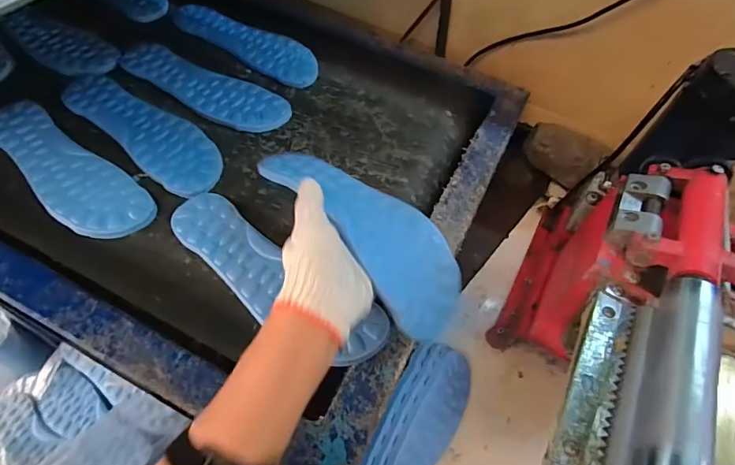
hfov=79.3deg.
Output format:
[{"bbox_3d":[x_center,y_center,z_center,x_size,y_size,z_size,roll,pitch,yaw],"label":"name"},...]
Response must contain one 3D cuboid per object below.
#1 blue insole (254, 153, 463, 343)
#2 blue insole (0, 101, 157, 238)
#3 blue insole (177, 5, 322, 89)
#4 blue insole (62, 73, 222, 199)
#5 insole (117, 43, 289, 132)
[{"bbox_3d":[-0.005,-0.013,0.422,0.081,0.045,0.241,-36,69,-25],"label":"blue insole"},{"bbox_3d":[-0.357,-0.077,0.514,0.260,0.008,0.082,34,60,17],"label":"blue insole"},{"bbox_3d":[-0.190,-0.298,0.685,0.271,0.008,0.082,31,59,15],"label":"blue insole"},{"bbox_3d":[-0.283,-0.133,0.565,0.266,0.004,0.082,36,60,18],"label":"blue insole"},{"bbox_3d":[-0.234,-0.205,0.617,0.265,0.004,0.085,25,57,11],"label":"insole"}]

